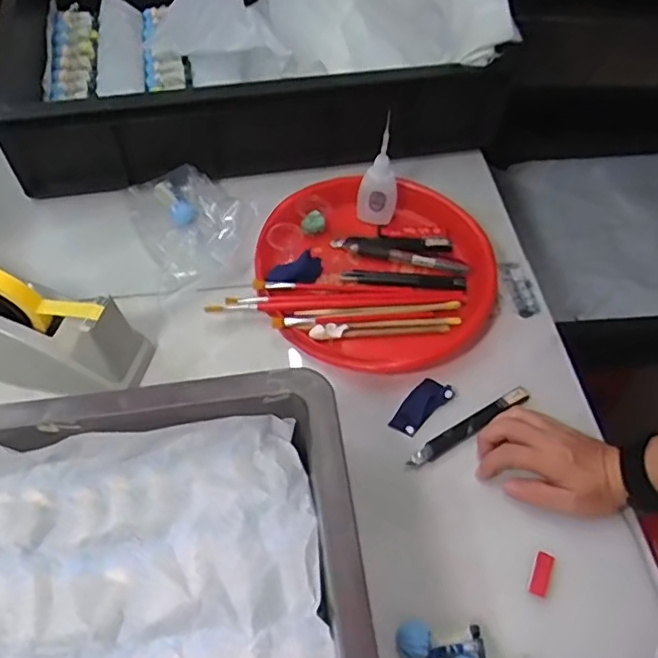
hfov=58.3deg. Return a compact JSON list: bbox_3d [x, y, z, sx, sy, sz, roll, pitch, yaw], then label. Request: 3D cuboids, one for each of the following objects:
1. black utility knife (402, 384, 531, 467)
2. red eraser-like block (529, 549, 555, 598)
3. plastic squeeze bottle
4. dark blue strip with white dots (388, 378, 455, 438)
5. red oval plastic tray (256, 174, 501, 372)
[{"bbox_3d":[0.134,0.091,0.552,0.137,0.011,0.019,-27,61,-19],"label":"black utility knife"},{"bbox_3d":[0.172,0.198,0.476,0.014,0.006,0.034,22,58,13],"label":"red eraser-like block"},{"bbox_3d":[0.057,-0.166,0.650,0.044,0.104,0.041,17,57,9],"label":"plastic squeeze bottle"},{"bbox_3d":[0.087,0.071,0.561,0.032,0.008,0.067,39,63,22],"label":"dark blue strip with white dots"},{"bbox_3d":[0.054,-0.065,0.638,0.251,0.038,0.251,30,60,17],"label":"red oval plastic tray"}]

